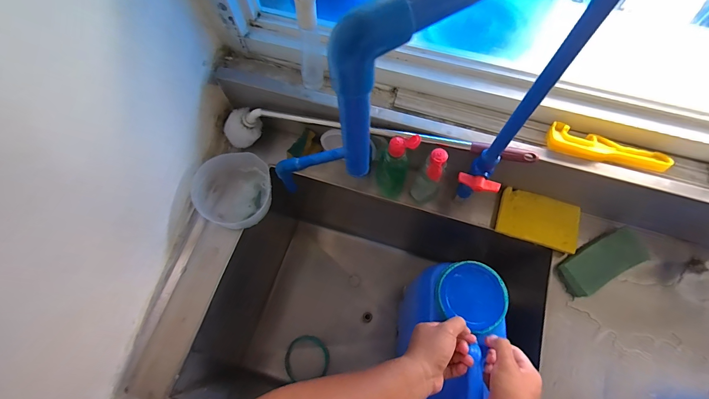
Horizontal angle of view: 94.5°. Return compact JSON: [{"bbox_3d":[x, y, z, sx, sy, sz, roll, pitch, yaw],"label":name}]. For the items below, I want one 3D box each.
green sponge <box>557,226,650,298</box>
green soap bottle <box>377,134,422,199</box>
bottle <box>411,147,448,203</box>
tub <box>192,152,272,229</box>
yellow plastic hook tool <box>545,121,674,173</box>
[{"bbox_3d":[0.464,0.112,0.611,0.160,0.034,0.068,-29,72,-9],"label":"green sponge"},{"bbox_3d":[0.075,-0.060,0.624,0.067,0.168,0.049,14,71,6],"label":"green soap bottle"},{"bbox_3d":[0.139,-0.036,0.616,0.048,0.164,0.049,0,70,0],"label":"bottle"},{"bbox_3d":[-0.238,-0.019,0.661,0.136,0.096,0.157,29,73,11],"label":"tub"},{"bbox_3d":[0.426,-0.081,0.552,0.201,0.029,0.051,16,71,6],"label":"yellow plastic hook tool"}]

